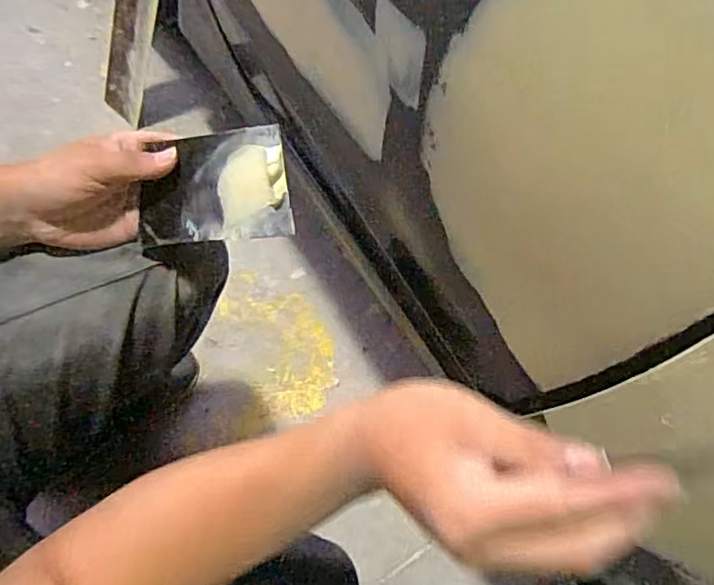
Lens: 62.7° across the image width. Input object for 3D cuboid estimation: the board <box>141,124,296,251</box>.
[{"bbox_3d":[-0.105,-0.073,0.416,0.117,0.007,0.074,-3,104,17],"label":"board"}]

